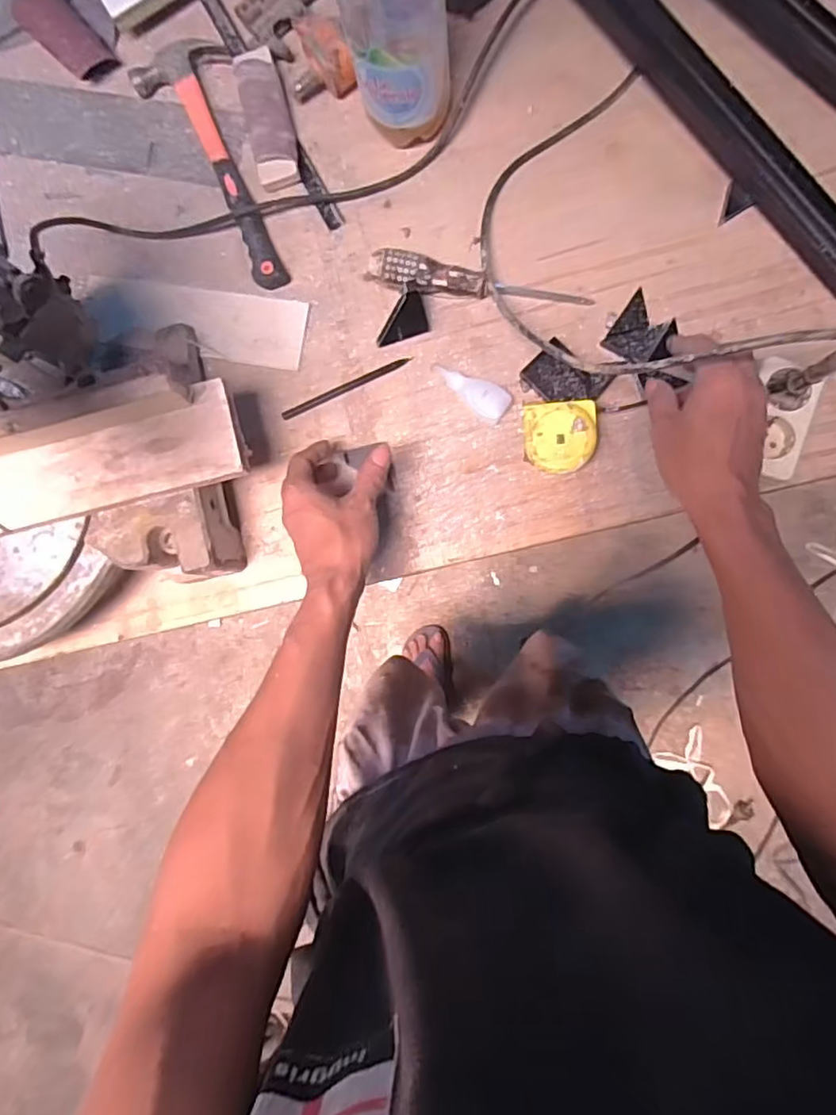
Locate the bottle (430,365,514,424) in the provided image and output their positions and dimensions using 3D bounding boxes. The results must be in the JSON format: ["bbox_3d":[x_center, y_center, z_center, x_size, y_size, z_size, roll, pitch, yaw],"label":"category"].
[{"bbox_3d":[0.050,-0.165,0.591,0.084,0.020,0.033,33,93,4],"label":"bottle"}]

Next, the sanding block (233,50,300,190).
[{"bbox_3d":[-0.151,-0.443,0.606,0.043,0.029,0.133,-12,89,5],"label":"sanding block"}]

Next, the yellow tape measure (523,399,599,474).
[{"bbox_3d":[0.133,-0.111,0.568,0.064,0.043,0.063,-3,90,5],"label":"yellow tape measure"}]

